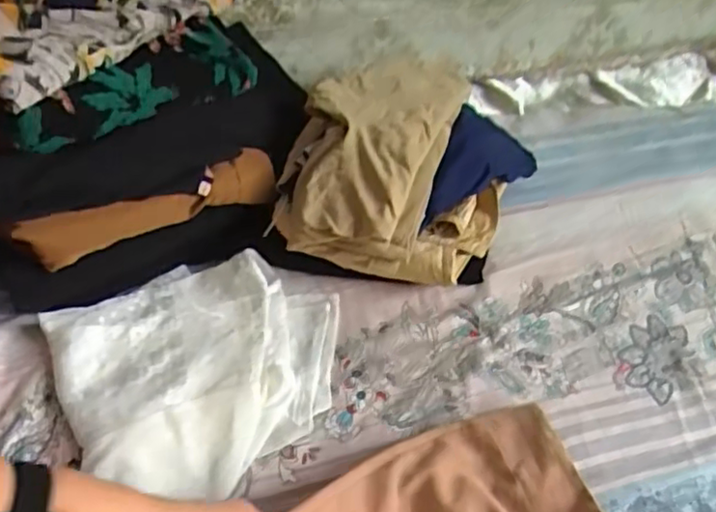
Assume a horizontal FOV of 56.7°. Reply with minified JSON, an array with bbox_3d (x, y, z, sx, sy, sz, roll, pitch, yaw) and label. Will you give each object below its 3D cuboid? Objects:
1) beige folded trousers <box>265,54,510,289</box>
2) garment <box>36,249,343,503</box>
[{"bbox_3d":[0.042,-0.098,0.736,0.231,0.120,0.249,12,49,9],"label":"beige folded trousers"},{"bbox_3d":[-0.146,0.099,0.635,0.260,0.023,0.229,-20,53,-16],"label":"garment"}]

